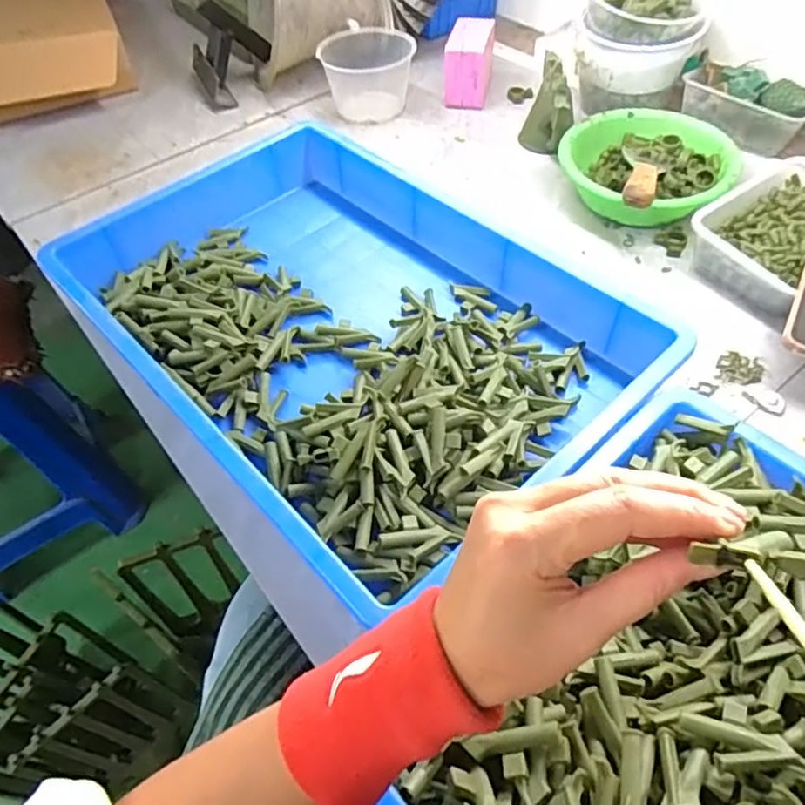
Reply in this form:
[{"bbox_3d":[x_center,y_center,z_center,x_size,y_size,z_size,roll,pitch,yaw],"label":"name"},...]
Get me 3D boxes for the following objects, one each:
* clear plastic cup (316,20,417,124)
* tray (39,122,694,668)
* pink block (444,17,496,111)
[{"bbox_3d":[-0.056,-0.511,0.957,0.139,0.089,0.140,-11,53,-5],"label":"clear plastic cup"},{"bbox_3d":[-0.074,-0.077,0.621,0.386,0.086,0.547,-37,59,-22],"label":"tray"},{"bbox_3d":[0.103,-0.513,0.938,0.064,0.091,0.099,9,54,10],"label":"pink block"}]

